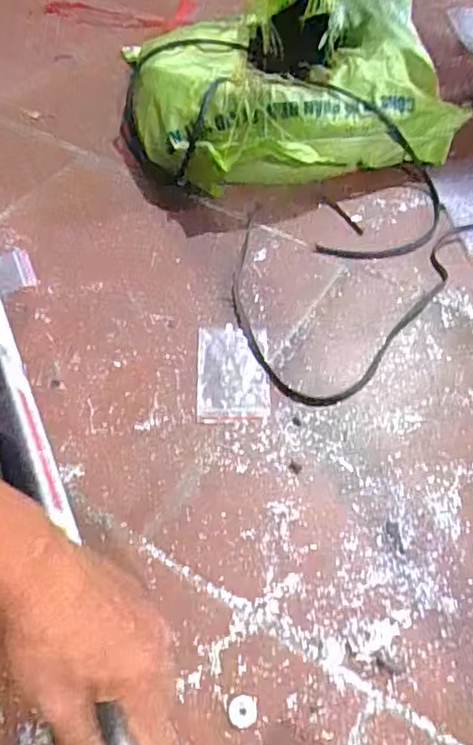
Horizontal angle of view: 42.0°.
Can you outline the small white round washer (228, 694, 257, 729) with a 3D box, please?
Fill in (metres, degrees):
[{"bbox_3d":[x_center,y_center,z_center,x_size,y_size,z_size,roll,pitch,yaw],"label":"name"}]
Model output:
[{"bbox_3d":[0.005,0.236,0.429,0.020,0.004,0.021,1,52,-1],"label":"small white round washer"}]

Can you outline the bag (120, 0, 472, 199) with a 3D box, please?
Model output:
[{"bbox_3d":[0.074,-0.409,0.851,0.435,0.154,0.326,-17,54,-14],"label":"bag"}]

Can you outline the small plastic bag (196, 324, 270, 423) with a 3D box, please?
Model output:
[{"bbox_3d":[-0.004,-0.001,0.616,0.070,0.004,0.116,1,52,-1],"label":"small plastic bag"}]

